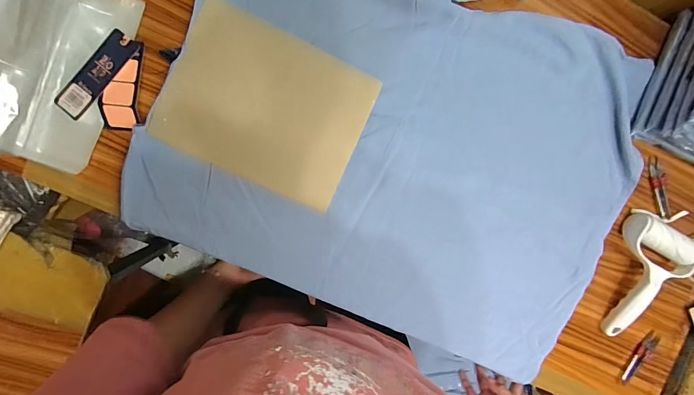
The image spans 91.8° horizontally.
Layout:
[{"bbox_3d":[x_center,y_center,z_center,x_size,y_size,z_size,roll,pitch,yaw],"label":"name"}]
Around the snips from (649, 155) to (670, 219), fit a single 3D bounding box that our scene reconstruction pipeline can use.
[{"bbox_3d":[0.504,-0.017,0.540,0.031,0.006,0.103,-22,97,-6],"label":"snips"}]

